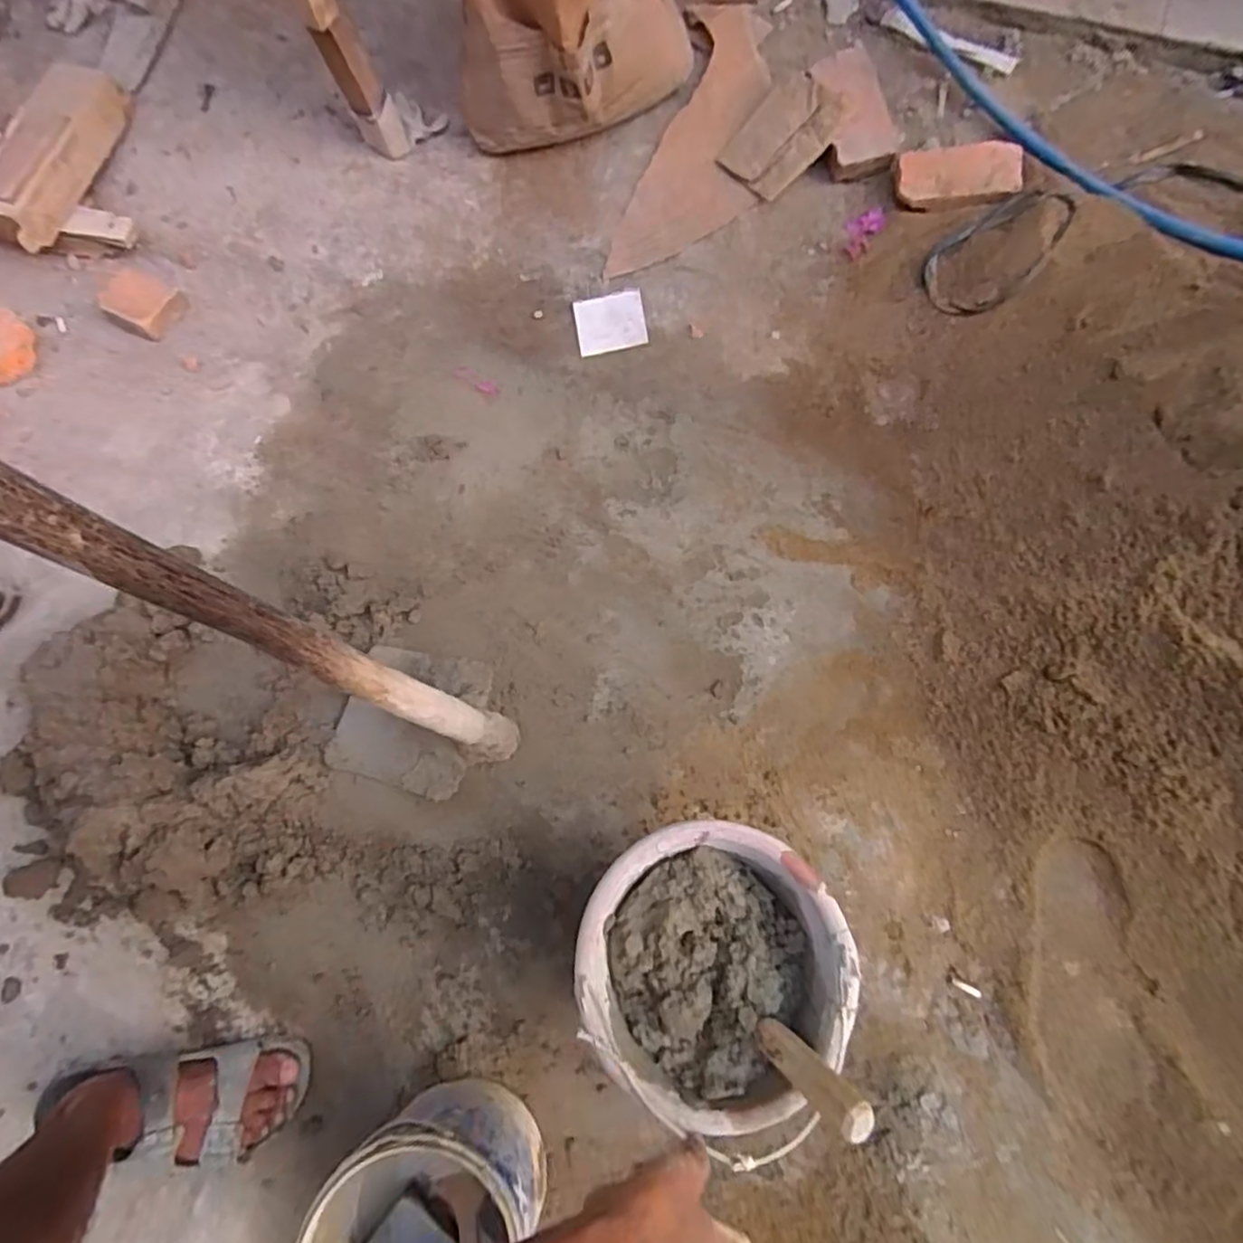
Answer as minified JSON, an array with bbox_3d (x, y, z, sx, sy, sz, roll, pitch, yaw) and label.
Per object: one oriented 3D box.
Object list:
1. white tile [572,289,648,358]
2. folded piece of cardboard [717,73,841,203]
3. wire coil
[{"bbox_3d":[-0.018,-0.468,1.064,0.107,0.008,0.092,-10,87,4],"label":"white tile"},{"bbox_3d":[0.237,-0.720,1.010,0.121,0.018,0.153,44,108,5],"label":"folded piece of cardboard"},{"bbox_3d":[0.522,-0.501,0.931,0.200,0.024,0.119,-28,79,21],"label":"wire coil"}]

